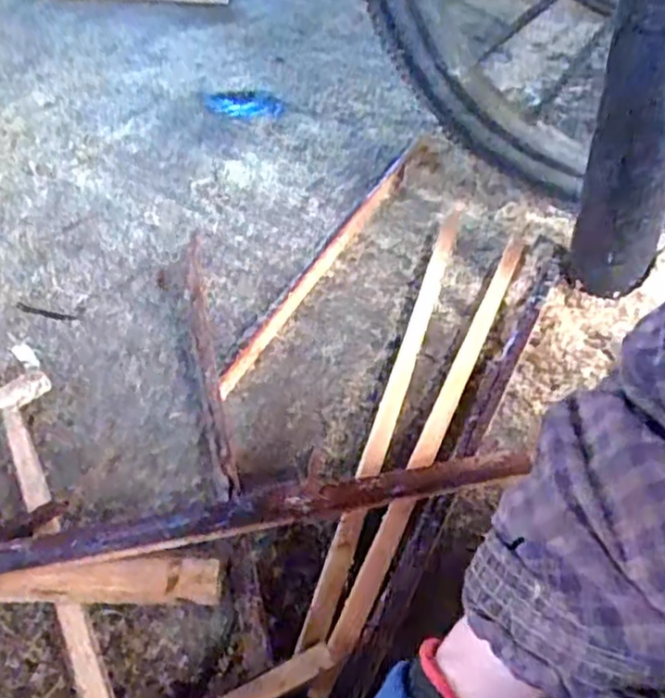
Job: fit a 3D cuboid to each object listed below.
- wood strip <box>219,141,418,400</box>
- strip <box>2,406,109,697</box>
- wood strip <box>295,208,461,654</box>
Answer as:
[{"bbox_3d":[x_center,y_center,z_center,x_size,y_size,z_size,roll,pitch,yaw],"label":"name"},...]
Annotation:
[{"bbox_3d":[0.008,-0.119,0.783,0.018,0.017,0.461,15,46,20],"label":"wood strip"},{"bbox_3d":[-0.195,0.170,0.502,0.018,0.017,0.385,-24,46,-19],"label":"strip"},{"bbox_3d":[0.069,0.006,0.651,0.022,0.017,0.548,9,44,15],"label":"wood strip"}]

